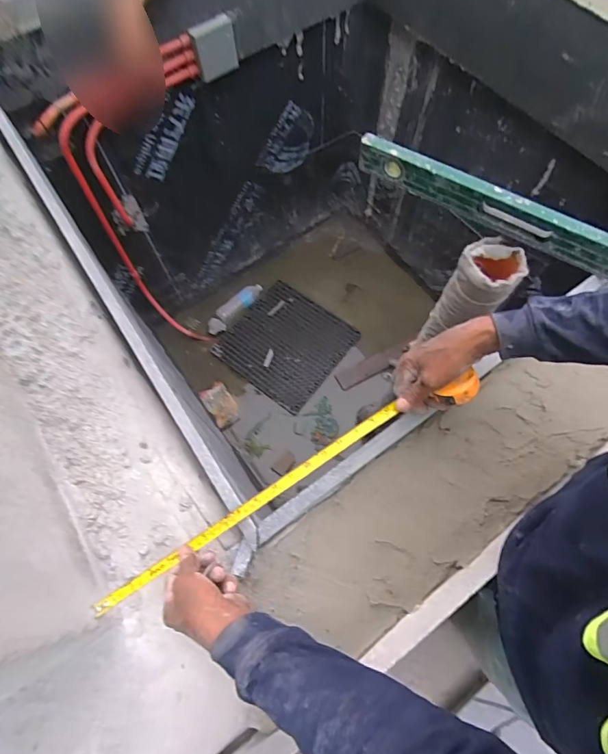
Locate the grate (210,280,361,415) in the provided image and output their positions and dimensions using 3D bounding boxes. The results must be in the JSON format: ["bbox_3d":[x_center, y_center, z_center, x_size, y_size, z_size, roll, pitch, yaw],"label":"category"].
[{"bbox_3d":[-0.084,-0.158,1.871,0.486,0.042,0.483,36,73,14],"label":"grate"}]

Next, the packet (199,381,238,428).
[{"bbox_3d":[-0.357,0.116,1.771,0.111,0.021,0.195,-33,71,-11],"label":"packet"}]

